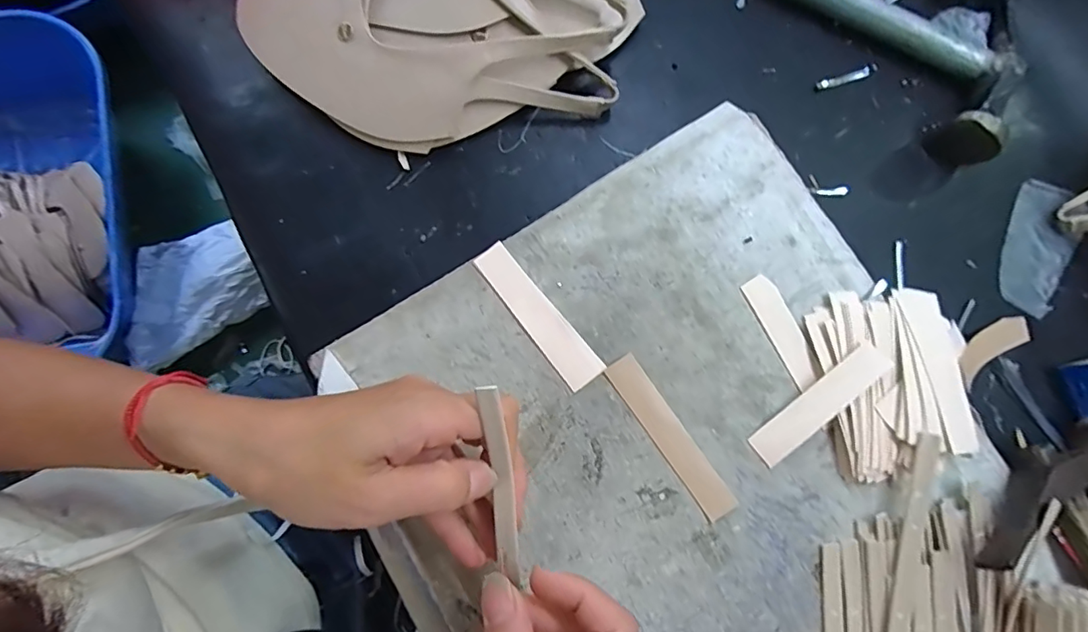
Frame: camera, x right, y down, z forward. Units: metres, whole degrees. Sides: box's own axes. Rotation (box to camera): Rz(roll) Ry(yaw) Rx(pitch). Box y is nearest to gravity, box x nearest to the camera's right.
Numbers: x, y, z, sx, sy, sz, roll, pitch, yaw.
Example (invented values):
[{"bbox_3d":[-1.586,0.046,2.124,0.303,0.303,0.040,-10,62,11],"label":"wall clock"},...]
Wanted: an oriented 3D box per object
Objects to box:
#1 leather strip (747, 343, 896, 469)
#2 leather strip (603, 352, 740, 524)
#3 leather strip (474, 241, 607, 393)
[{"bbox_3d":[0.150,0.047,0.281,0.086,0.005,0.019,-40,79,1],"label":"leather strip"},{"bbox_3d":[0.068,0.065,0.278,0.018,0.004,0.096,-35,84,-5],"label":"leather strip"},{"bbox_3d":[-0.003,-0.001,0.285,0.021,0.006,0.090,-38,82,-6],"label":"leather strip"}]

